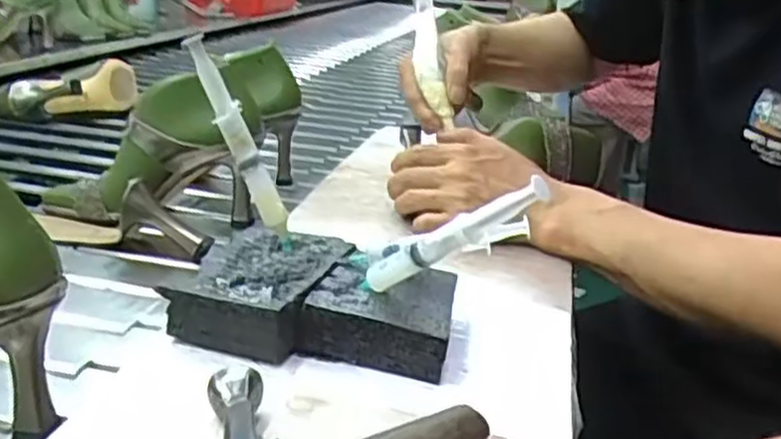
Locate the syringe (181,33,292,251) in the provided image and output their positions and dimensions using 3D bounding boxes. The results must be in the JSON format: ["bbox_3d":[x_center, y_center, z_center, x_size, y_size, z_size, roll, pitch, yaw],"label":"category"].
[{"bbox_3d":[-0.100,-0.051,0.524,0.020,0.152,0.017,-20,14,15],"label":"syringe"}]

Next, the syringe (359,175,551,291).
[{"bbox_3d":[0.030,0.012,0.443,0.137,0.016,0.013,-31,-4,38],"label":"syringe"}]

